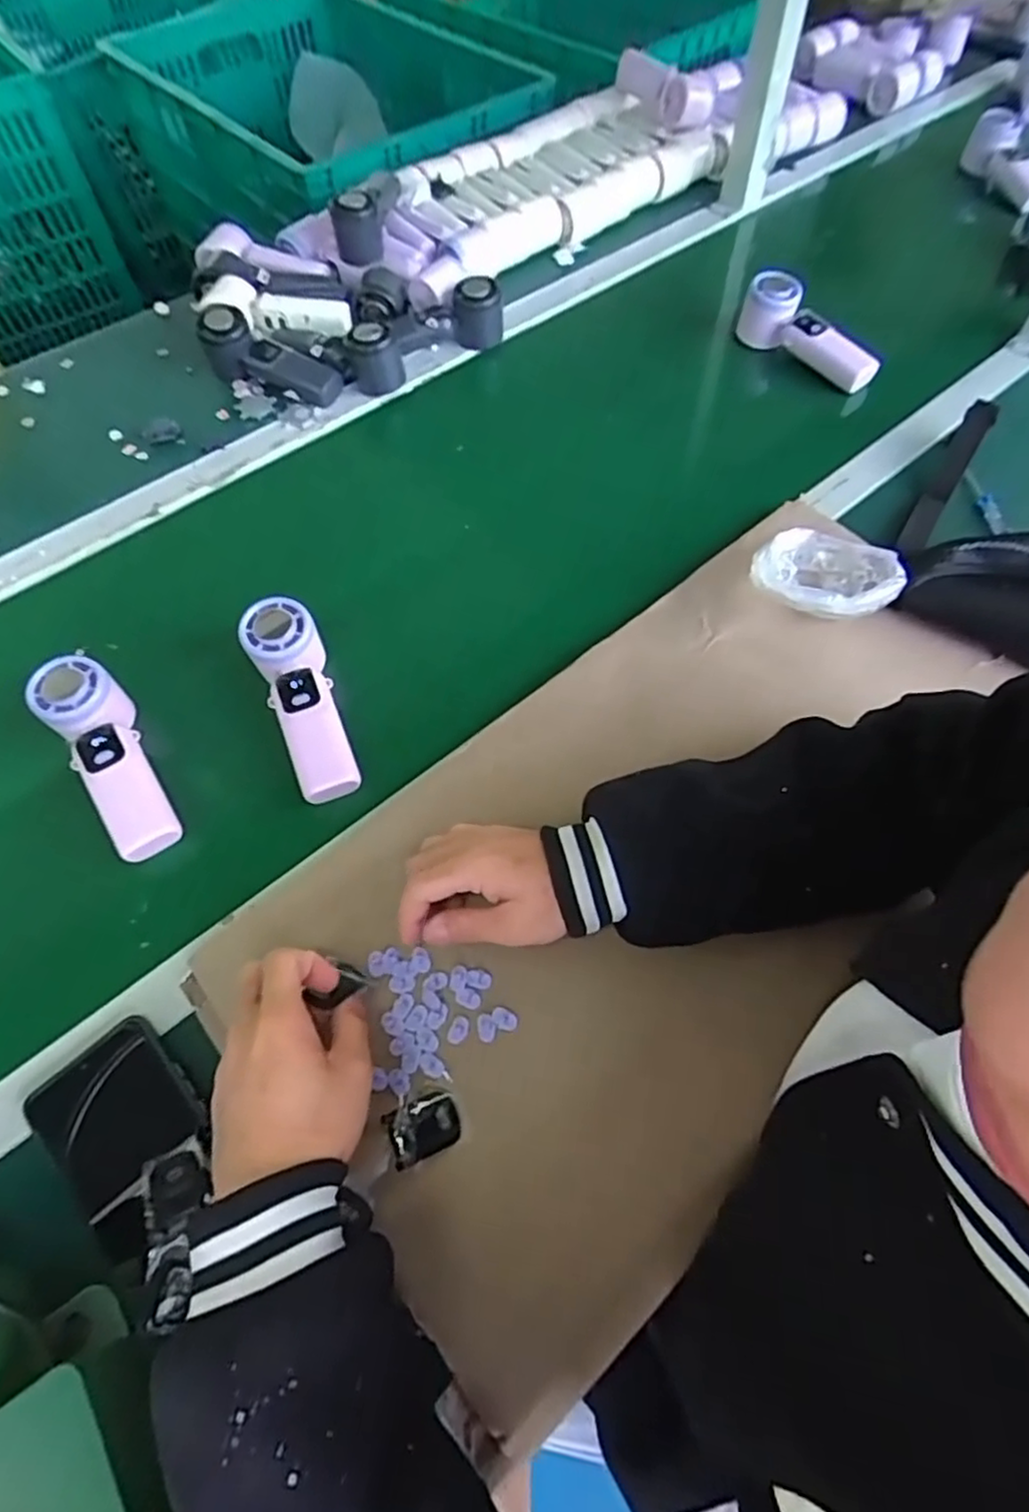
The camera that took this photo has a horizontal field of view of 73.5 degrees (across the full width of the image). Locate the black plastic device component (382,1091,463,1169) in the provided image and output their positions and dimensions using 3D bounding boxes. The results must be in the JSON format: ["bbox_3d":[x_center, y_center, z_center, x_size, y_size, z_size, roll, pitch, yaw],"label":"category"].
[{"bbox_3d":[-0.052,0.214,0.397,0.041,0.007,0.029,-12,66,-31],"label":"black plastic device component"}]

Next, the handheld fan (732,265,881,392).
[{"bbox_3d":[0.330,-0.474,0.791,0.172,0.071,0.055,40,69,5],"label":"handheld fan"}]

